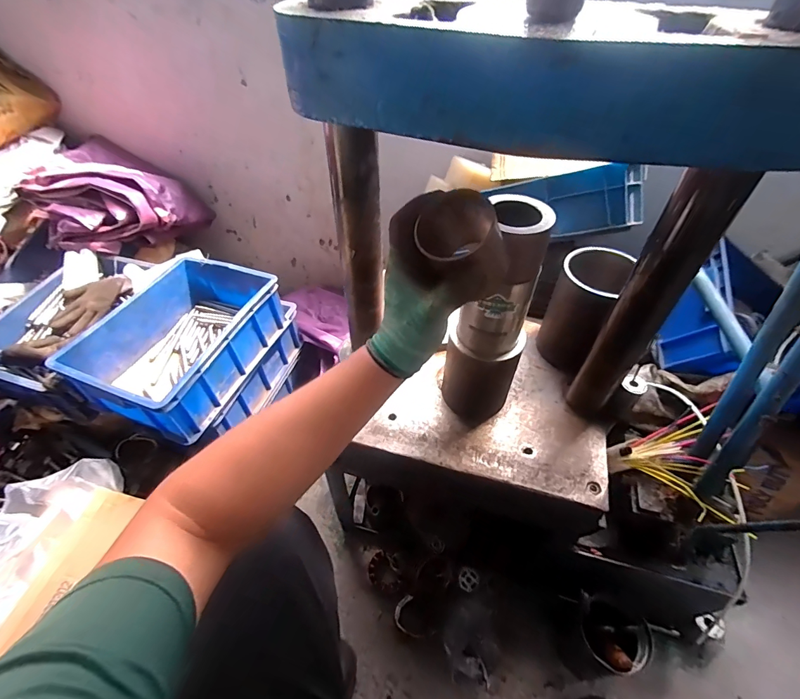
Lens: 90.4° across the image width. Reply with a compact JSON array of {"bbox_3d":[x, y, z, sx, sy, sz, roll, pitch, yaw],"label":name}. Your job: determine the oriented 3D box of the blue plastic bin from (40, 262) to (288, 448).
[{"bbox_3d":[-0.485,-0.026,0.909,0.297,0.147,0.400,16,49,13],"label":"blue plastic bin"}]

